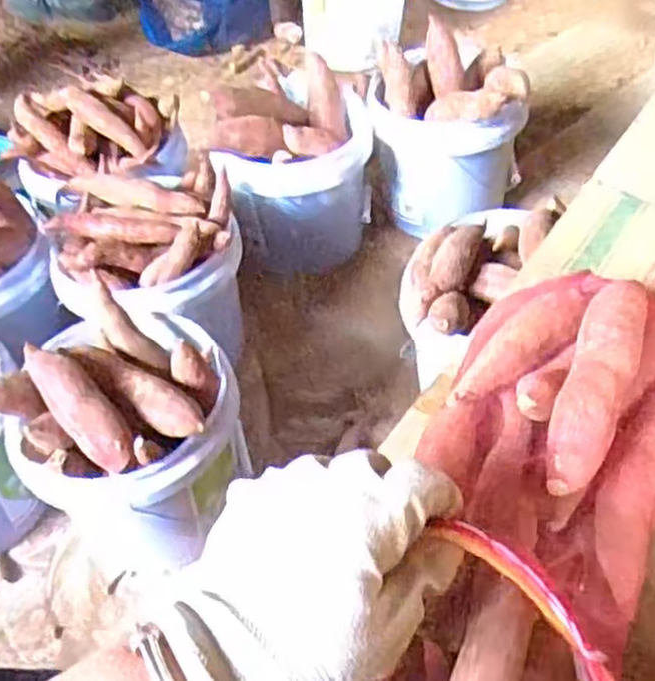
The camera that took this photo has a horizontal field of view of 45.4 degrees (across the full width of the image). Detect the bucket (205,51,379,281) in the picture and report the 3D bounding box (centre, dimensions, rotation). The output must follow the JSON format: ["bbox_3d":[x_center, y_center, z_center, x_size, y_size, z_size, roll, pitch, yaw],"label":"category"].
[{"bbox_3d":[-0.037,-0.235,1.056,0.190,0.230,0.215,-2,48,5],"label":"bucket"}]

